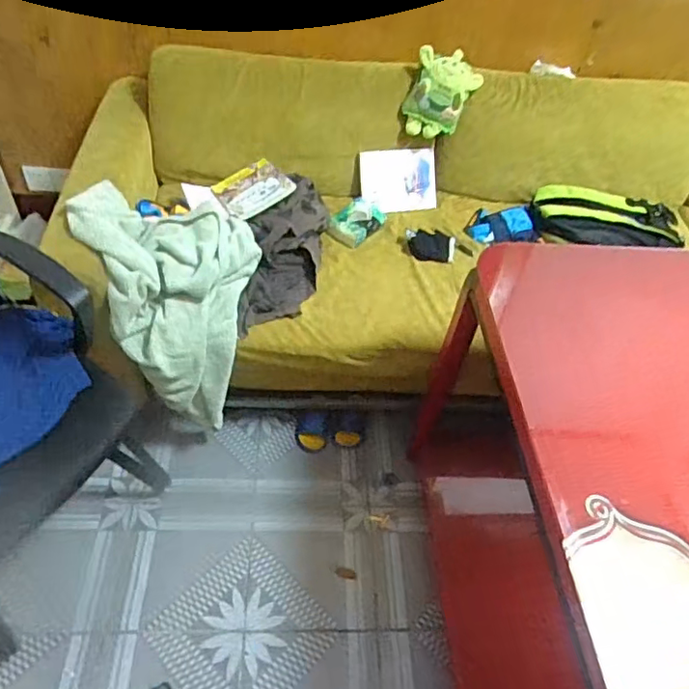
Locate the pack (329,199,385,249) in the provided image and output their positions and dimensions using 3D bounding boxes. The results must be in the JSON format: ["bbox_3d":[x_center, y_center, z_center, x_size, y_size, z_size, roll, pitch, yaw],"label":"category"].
[{"bbox_3d":[0.036,-0.346,1.573,0.114,0.062,0.172,30,53,18],"label":"pack"}]

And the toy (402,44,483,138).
[{"bbox_3d":[0.270,-0.712,1.627,0.192,0.250,0.096,23,18,2],"label":"toy"}]

